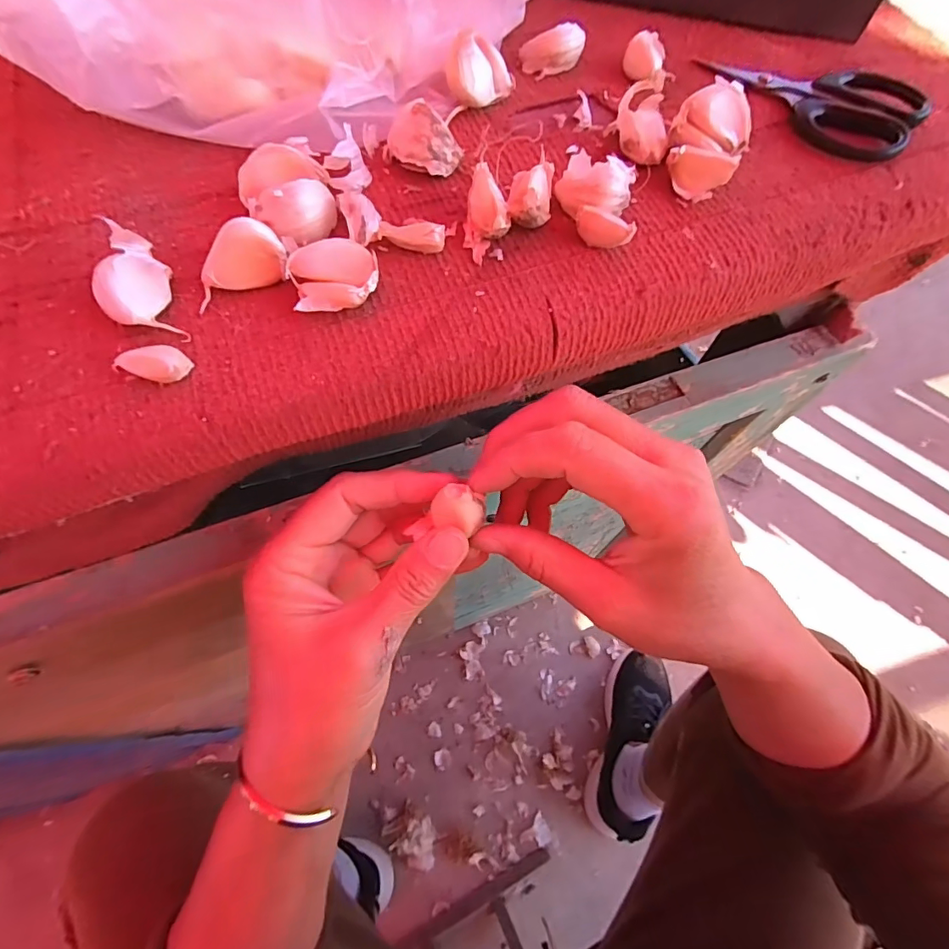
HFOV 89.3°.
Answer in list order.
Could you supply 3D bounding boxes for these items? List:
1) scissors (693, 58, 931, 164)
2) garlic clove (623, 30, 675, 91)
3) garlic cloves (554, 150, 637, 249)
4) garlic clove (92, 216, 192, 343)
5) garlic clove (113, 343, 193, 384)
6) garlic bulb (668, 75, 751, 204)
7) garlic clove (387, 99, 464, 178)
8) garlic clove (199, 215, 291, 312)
[{"bbox_3d":[0.165,-0.191,0.240,0.106,0.013,0.051,33,66,15],"label":"scissors"},{"bbox_3d":[0.090,-0.212,0.248,0.018,0.016,0.026,-17,69,-10],"label":"garlic clove"},{"bbox_3d":[0.050,-0.113,0.200,0.031,0.020,0.033,8,67,1],"label":"garlic cloves"},{"bbox_3d":[-0.121,-0.066,0.168,0.022,0.026,0.036,-24,70,-12],"label":"garlic clove"},{"bbox_3d":[-0.112,-0.038,0.166,0.024,0.008,0.011,1,67,-2],"label":"garlic clove"},{"bbox_3d":[0.104,-0.148,0.214,0.033,0.026,0.044,29,69,9],"label":"garlic bulb"},{"bbox_3d":[-0.022,-0.144,0.209,0.030,0.022,0.021,-5,68,-5],"label":"garlic clove"},{"bbox_3d":[-0.089,-0.080,0.180,0.035,0.018,0.018,-24,70,-12],"label":"garlic clove"}]

